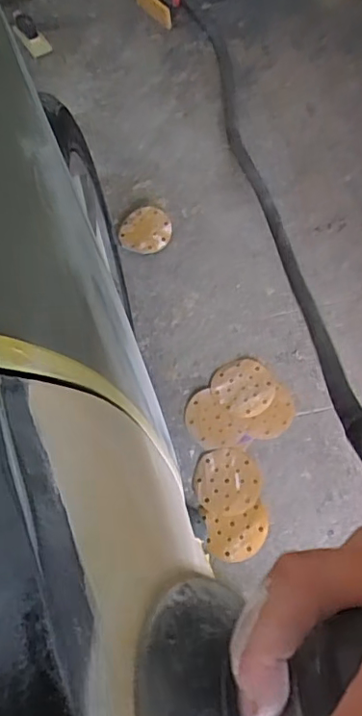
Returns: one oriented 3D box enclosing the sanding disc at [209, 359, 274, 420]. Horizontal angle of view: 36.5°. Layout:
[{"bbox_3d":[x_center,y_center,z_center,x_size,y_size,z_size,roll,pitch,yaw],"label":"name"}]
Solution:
[{"bbox_3d":[0.148,0.067,1.311,0.145,0.005,0.148,-2,64,5],"label":"sanding disc"}]

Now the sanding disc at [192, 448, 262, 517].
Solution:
[{"bbox_3d":[0.102,0.273,1.215,0.143,0.006,0.144,-2,64,5],"label":"sanding disc"}]

